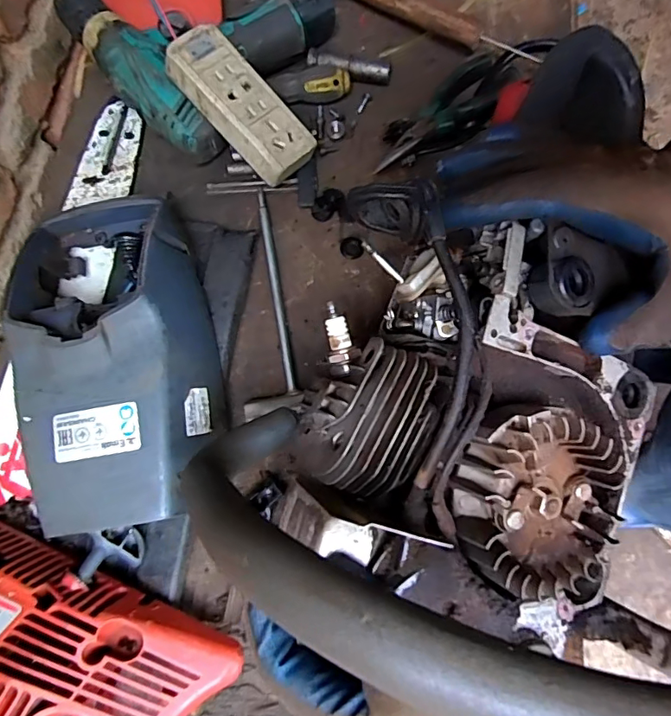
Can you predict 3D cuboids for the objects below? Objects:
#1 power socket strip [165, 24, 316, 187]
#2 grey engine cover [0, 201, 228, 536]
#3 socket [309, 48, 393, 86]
[{"bbox_3d":[-0.076,-0.209,0.407,0.056,0.021,0.128,-46,101,-10],"label":"power socket strip"},{"bbox_3d":[-0.152,-0.011,0.351,0.126,0.071,0.250,-16,76,-3],"label":"grey engine cover"},{"bbox_3d":[0.013,-0.272,0.459,0.078,0.012,0.018,16,76,5],"label":"socket"}]

